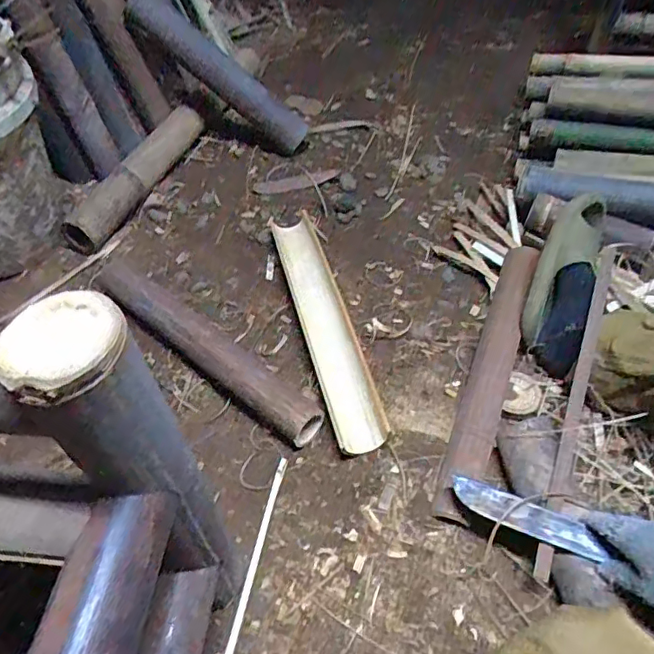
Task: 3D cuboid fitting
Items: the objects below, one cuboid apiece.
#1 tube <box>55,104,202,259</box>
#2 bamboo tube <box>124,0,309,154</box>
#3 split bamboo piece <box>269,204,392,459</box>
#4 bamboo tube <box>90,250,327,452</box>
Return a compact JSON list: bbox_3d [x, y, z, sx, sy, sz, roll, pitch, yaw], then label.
[{"bbox_3d":[-0.391,-0.320,1.156,0.086,0.093,0.420,14,52,17],"label":"tube"},{"bbox_3d":[-0.231,-0.535,1.175,0.441,0.093,0.082,39,55,-8],"label":"bamboo tube"},{"bbox_3d":[-0.008,-0.026,0.914,0.086,0.062,0.477,-13,50,-6],"label":"split bamboo piece"},{"bbox_3d":[-0.202,0.023,0.893,0.487,0.071,0.068,33,59,28],"label":"bamboo tube"}]

